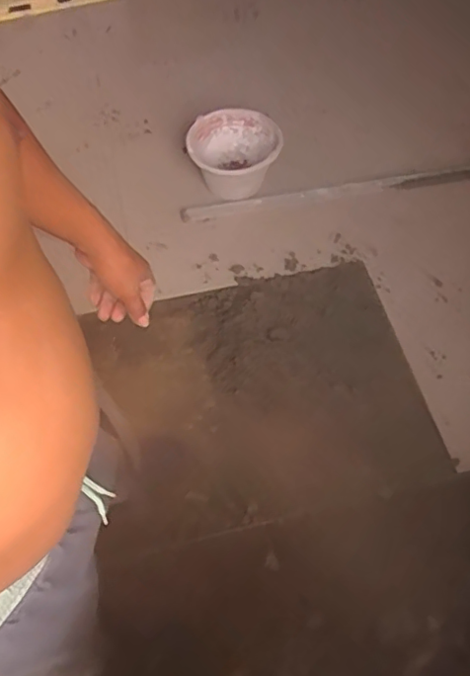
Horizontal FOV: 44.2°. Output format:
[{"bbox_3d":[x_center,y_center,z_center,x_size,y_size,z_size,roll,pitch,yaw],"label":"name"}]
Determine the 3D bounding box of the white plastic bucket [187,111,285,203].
[{"bbox_3d":[-0.001,-0.500,1.565,0.239,0.139,0.211,1,58,1],"label":"white plastic bucket"}]

